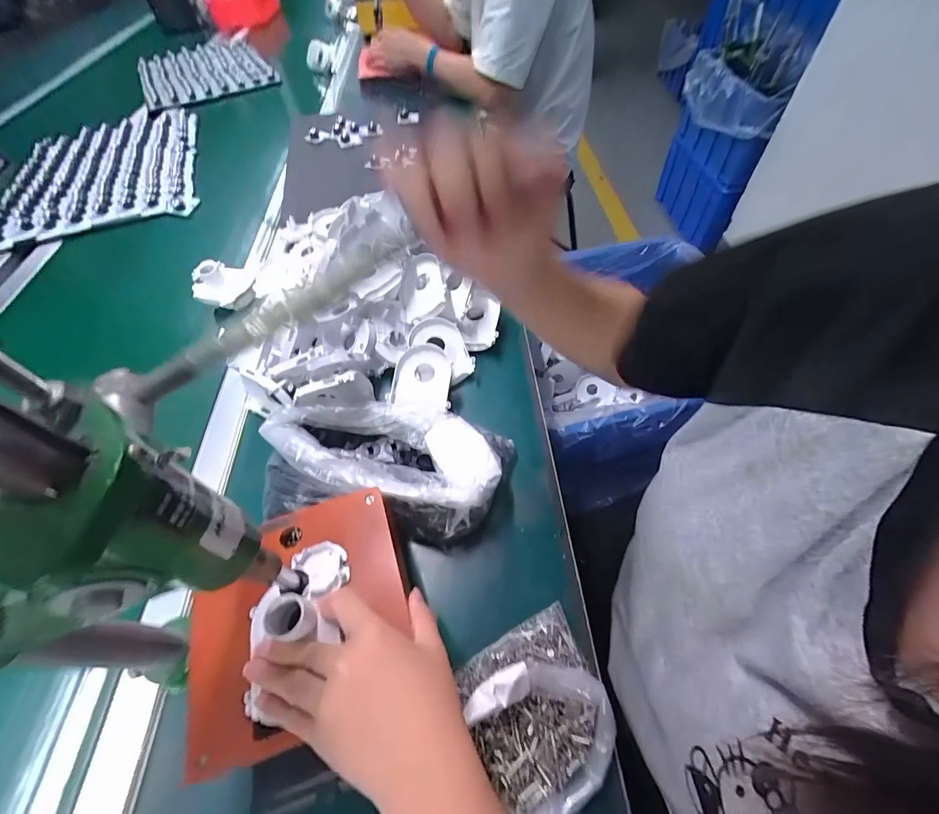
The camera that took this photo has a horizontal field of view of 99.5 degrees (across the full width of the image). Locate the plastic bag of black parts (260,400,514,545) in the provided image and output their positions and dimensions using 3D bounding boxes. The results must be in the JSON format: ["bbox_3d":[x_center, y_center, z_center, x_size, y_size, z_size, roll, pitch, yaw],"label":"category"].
[{"bbox_3d":[-0.085,0.053,0.400,0.247,0.057,0.141,4,56,7],"label":"plastic bag of black parts"}]

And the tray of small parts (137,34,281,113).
[{"bbox_3d":[-0.769,-0.987,1.153,0.338,0.032,0.475,-25,57,-13],"label":"tray of small parts"}]

